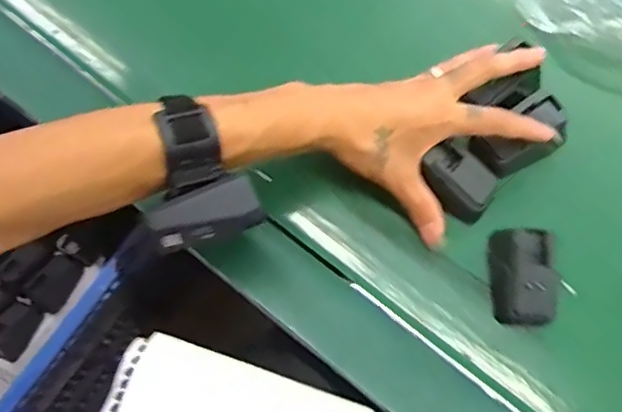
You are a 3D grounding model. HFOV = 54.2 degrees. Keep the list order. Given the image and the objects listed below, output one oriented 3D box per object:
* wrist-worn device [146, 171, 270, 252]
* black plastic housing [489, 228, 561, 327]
[{"bbox_3d":[-0.064,0.005,0.375,0.065,0.021,0.027,-21,70,-5],"label":"wrist-worn device"},{"bbox_3d":[0.147,0.049,0.419,0.037,0.030,0.063,-1,70,2],"label":"black plastic housing"}]

